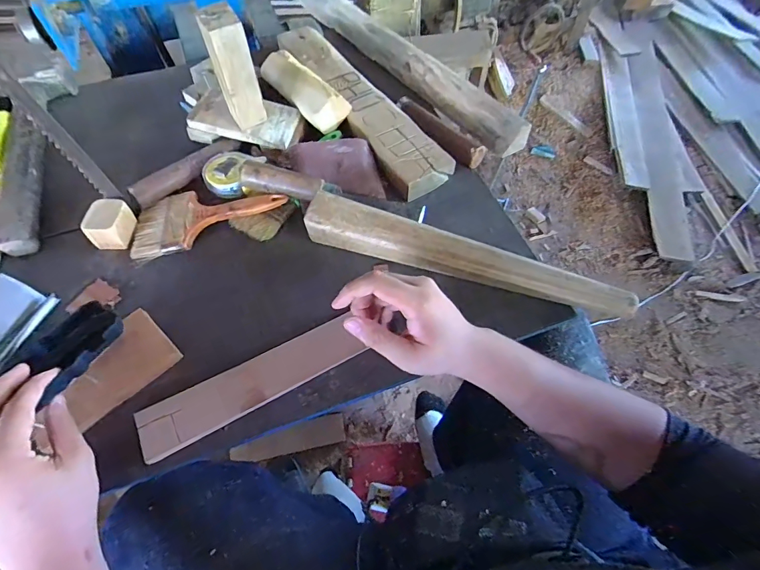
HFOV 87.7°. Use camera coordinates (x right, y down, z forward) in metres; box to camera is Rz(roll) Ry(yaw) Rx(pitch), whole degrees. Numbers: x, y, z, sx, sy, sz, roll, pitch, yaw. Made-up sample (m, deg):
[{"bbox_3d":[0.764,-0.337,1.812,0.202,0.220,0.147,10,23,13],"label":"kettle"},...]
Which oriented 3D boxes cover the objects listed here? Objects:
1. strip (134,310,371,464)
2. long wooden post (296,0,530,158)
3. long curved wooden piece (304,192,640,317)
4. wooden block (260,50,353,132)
[{"bbox_3d":[-0.123,0.095,0.387,0.212,0.007,0.050,-26,62,-14],"label":"strip"},{"bbox_3d":[-0.002,-0.410,0.671,0.045,0.049,0.639,-34,64,-18],"label":"long wooden post"},{"bbox_3d":[0.087,-0.028,0.429,0.347,0.040,0.045,19,61,12],"label":"long curved wooden piece"},{"bbox_3d":[-0.117,-0.291,0.572,0.057,0.040,0.178,-36,65,-19],"label":"wooden block"}]

